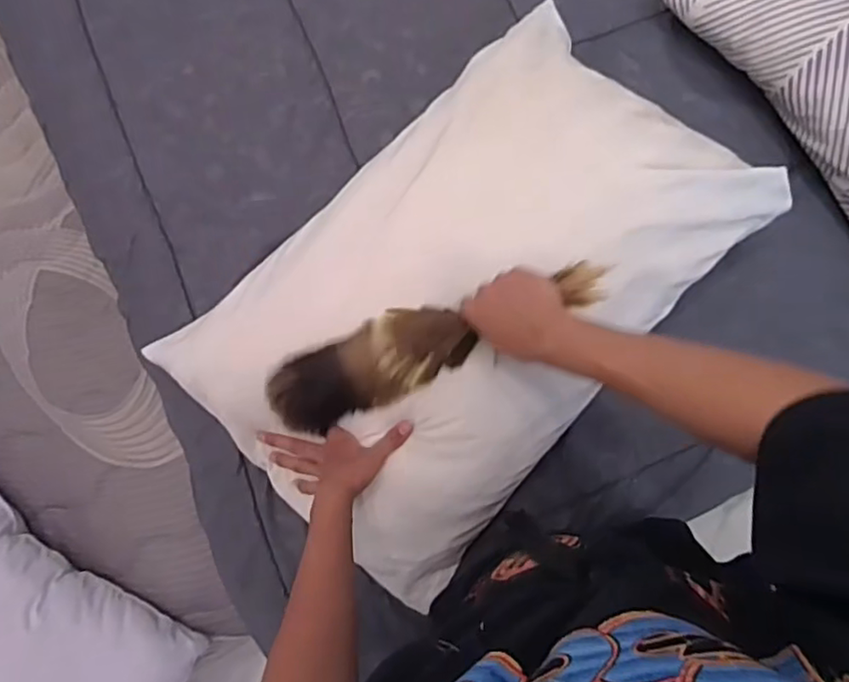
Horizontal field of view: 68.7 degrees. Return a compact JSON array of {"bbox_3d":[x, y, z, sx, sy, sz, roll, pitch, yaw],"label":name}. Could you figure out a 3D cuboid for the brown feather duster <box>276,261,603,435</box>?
[{"bbox_3d":[0.007,0.001,0.629,0.352,0.054,0.083,-22,80,16],"label":"brown feather duster"}]

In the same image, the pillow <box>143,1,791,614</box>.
[{"bbox_3d":[0.061,-0.061,0.700,0.611,0.143,0.390,-44,83,-9],"label":"pillow"}]

